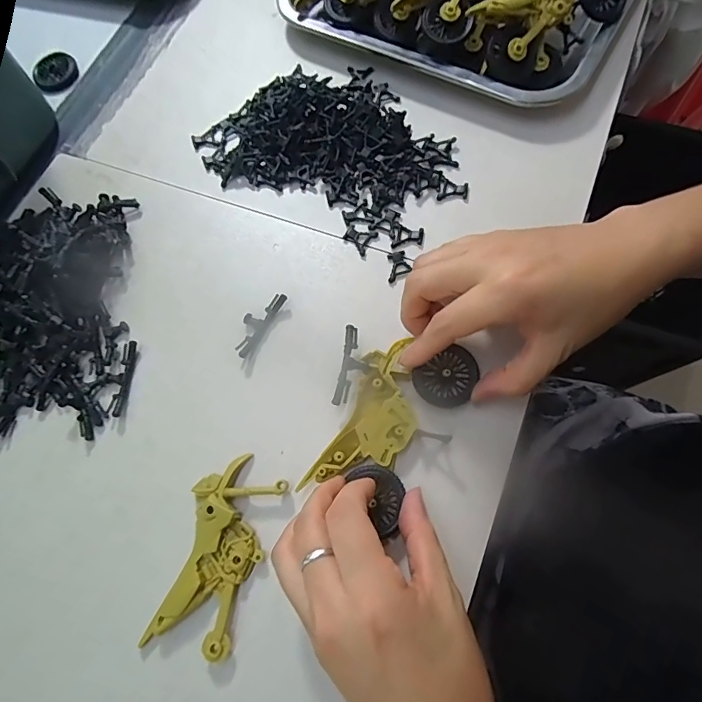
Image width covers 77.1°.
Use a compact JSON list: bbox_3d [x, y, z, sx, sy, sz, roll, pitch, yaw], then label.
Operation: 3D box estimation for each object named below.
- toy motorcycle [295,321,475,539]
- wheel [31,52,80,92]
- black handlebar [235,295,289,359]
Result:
[{"bbox_3d":[0.023,0.043,0.253,0.076,0.013,0.107,16,72,8],"label":"toy motorcycle"},{"bbox_3d":[-0.253,-0.239,0.378,0.037,0.008,0.037,-1,71,4],"label":"wheel"},{"bbox_3d":[-0.062,-0.019,0.288,0.016,0.008,0.048,30,76,13],"label":"black handlebar"}]

